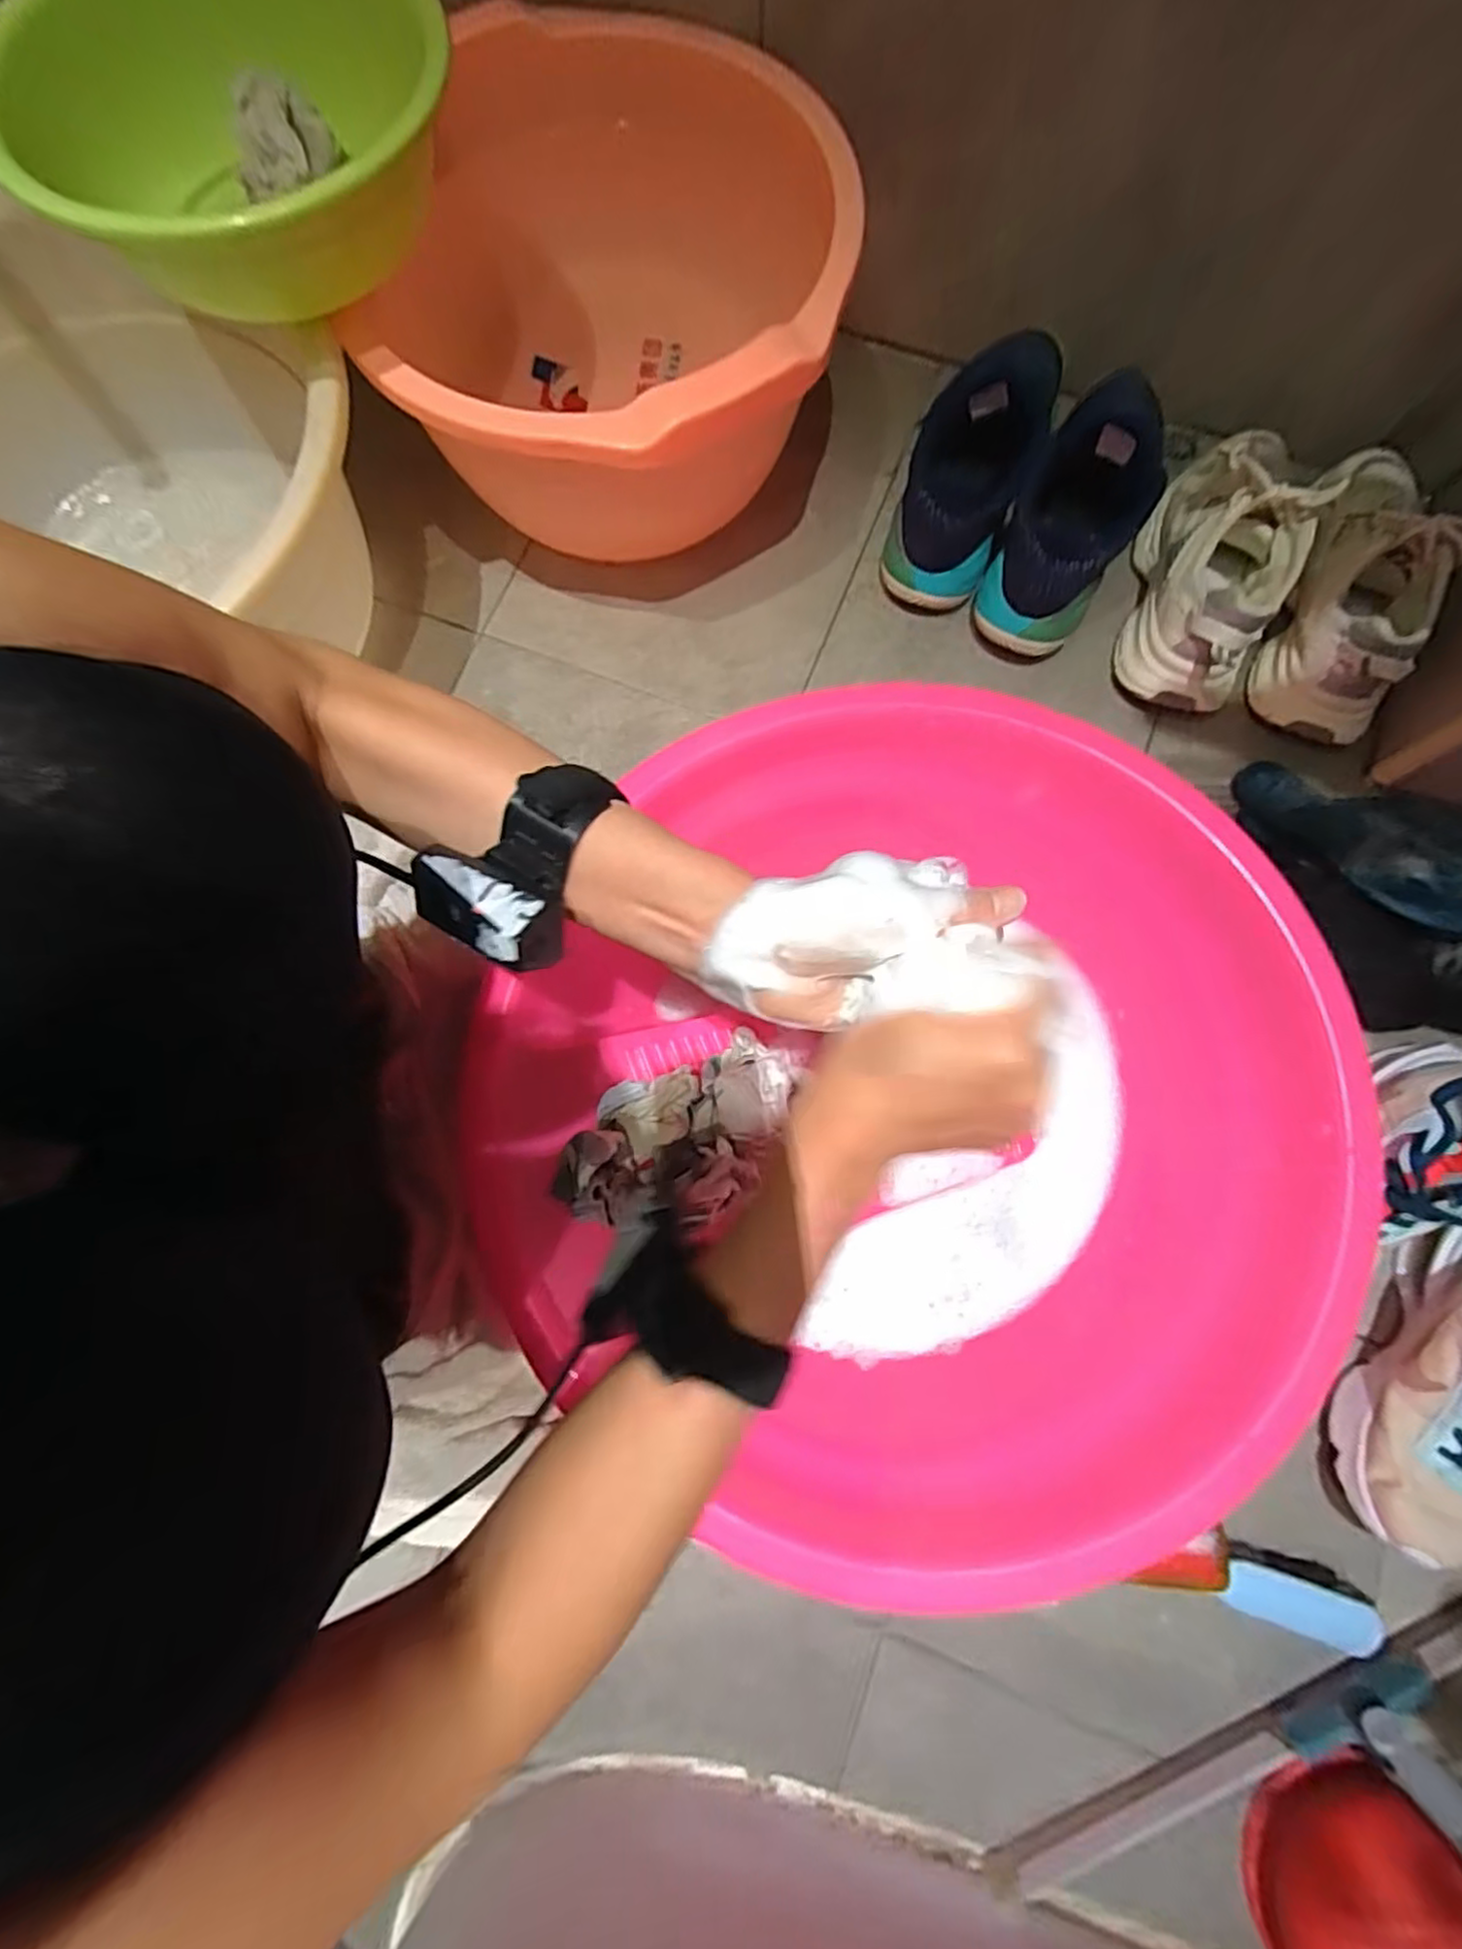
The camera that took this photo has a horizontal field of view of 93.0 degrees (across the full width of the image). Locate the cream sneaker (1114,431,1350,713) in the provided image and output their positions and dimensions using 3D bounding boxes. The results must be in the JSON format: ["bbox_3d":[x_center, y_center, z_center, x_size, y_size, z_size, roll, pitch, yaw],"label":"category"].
[{"bbox_3d":[0.408,-0.348,0.579,0.102,0.107,0.221,17,79,5],"label":"cream sneaker"}]

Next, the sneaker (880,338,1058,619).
[{"bbox_3d":[0.211,-0.463,0.605,0.102,0.132,0.250,15,79,4],"label":"sneaker"}]

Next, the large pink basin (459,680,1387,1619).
[{"bbox_3d":[0.110,0.082,0.463,0.461,0.176,0.456,0,78,1],"label":"large pink basin"}]

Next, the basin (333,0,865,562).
[{"bbox_3d":[-0.087,-0.538,0.596,0.355,0.197,0.405,-2,78,1],"label":"basin"}]

